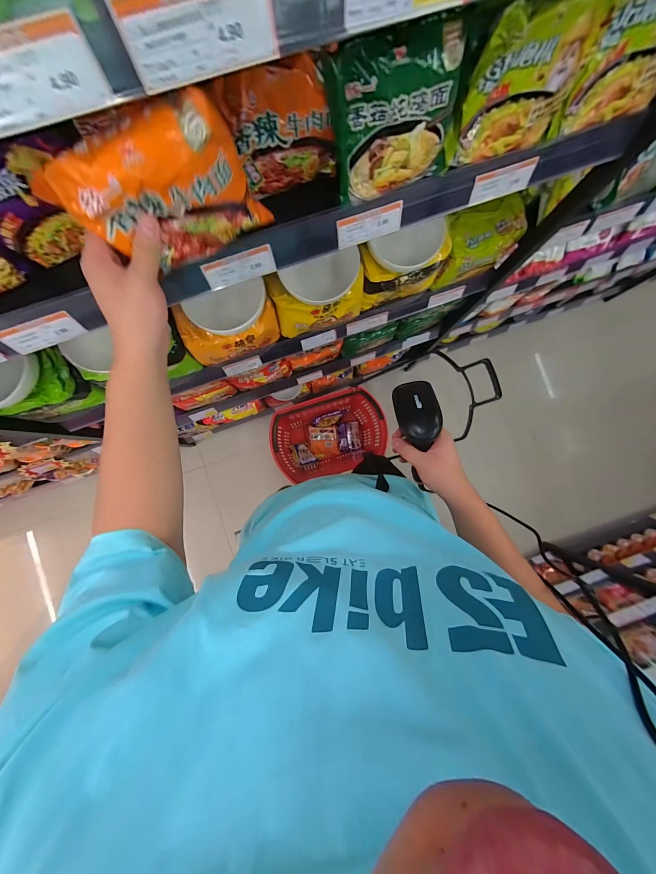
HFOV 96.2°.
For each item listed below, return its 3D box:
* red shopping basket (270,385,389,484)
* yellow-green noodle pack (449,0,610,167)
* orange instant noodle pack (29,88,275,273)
[{"bbox_3d":[-0.015,-0.007,1.348,0.438,0.320,0.302,-18,87,-3],"label":"red shopping basket"},{"bbox_3d":[0.229,-0.418,0.347,0.144,0.124,0.040,-16,72,-1],"label":"yellow-green noodle pack"},{"bbox_3d":[-0.147,-0.220,0.275,0.164,0.122,0.029,-21,87,-3],"label":"orange instant noodle pack"}]

